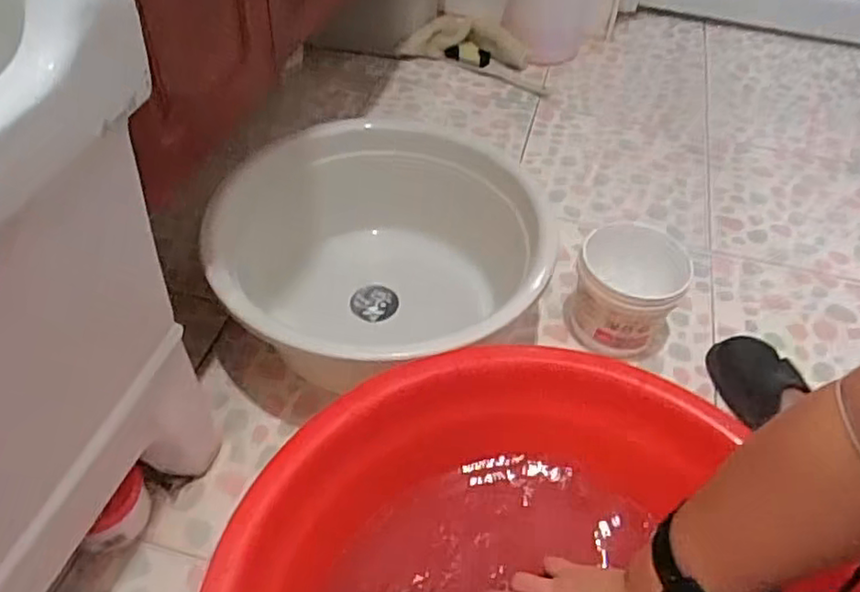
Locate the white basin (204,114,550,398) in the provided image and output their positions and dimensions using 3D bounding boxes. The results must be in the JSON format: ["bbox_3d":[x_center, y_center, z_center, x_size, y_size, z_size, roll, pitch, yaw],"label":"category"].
[{"bbox_3d":[-0.060,-0.038,0.787,0.356,0.155,0.367,2,50,-2],"label":"white basin"}]

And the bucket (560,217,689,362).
[{"bbox_3d":[0.232,-0.004,0.805,0.134,0.121,0.119,-1,50,-4],"label":"bucket"}]

